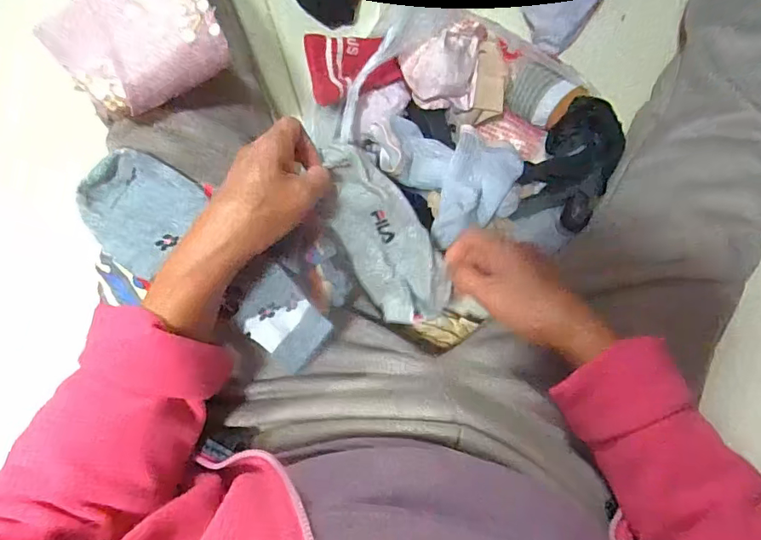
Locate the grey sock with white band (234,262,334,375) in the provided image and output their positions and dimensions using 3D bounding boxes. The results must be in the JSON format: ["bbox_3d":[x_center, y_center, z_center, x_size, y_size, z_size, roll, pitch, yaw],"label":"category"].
[{"bbox_3d":[-0.075,0.037,0.382,0.071,0.012,0.051,42,84,7],"label":"grey sock with white band"}]

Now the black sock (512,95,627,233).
[{"bbox_3d":[0.198,-0.109,0.517,0.068,0.063,0.124,22,91,-2],"label":"black sock"}]

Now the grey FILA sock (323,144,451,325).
[{"bbox_3d":[0.003,-0.029,0.429,0.068,0.013,0.165,-28,100,-1],"label":"grey FILA sock"}]

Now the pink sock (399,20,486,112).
[{"bbox_3d":[0.065,-0.205,0.497,0.083,0.032,0.075,-2,92,-2],"label":"pink sock"}]

